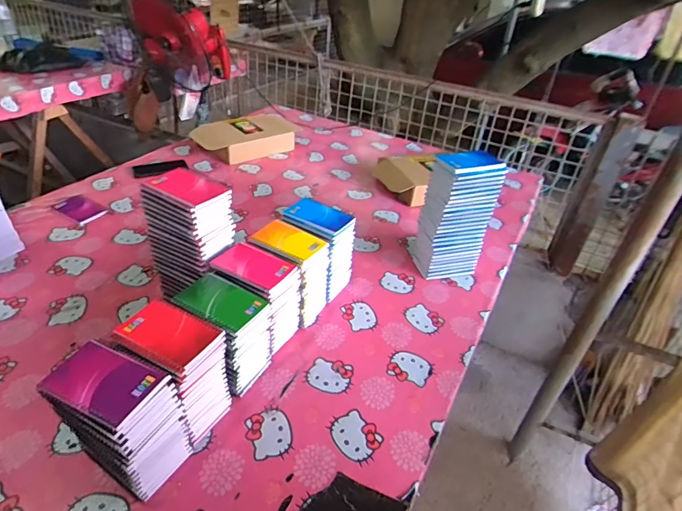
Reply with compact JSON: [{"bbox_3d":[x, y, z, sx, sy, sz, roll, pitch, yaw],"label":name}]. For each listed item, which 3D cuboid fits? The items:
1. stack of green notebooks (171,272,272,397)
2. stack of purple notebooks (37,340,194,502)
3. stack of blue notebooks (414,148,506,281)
[{"bbox_3d":[-0.194,0.137,0.737,0.131,0.177,0.107,24,40,24],"label":"stack of green notebooks"},{"bbox_3d":[-0.299,0.233,0.595,0.132,0.193,0.092,18,39,18],"label":"stack of purple notebooks"},{"bbox_3d":[0.283,-0.093,1.053,0.165,0.307,0.101,-6,38,-14],"label":"stack of blue notebooks"}]

